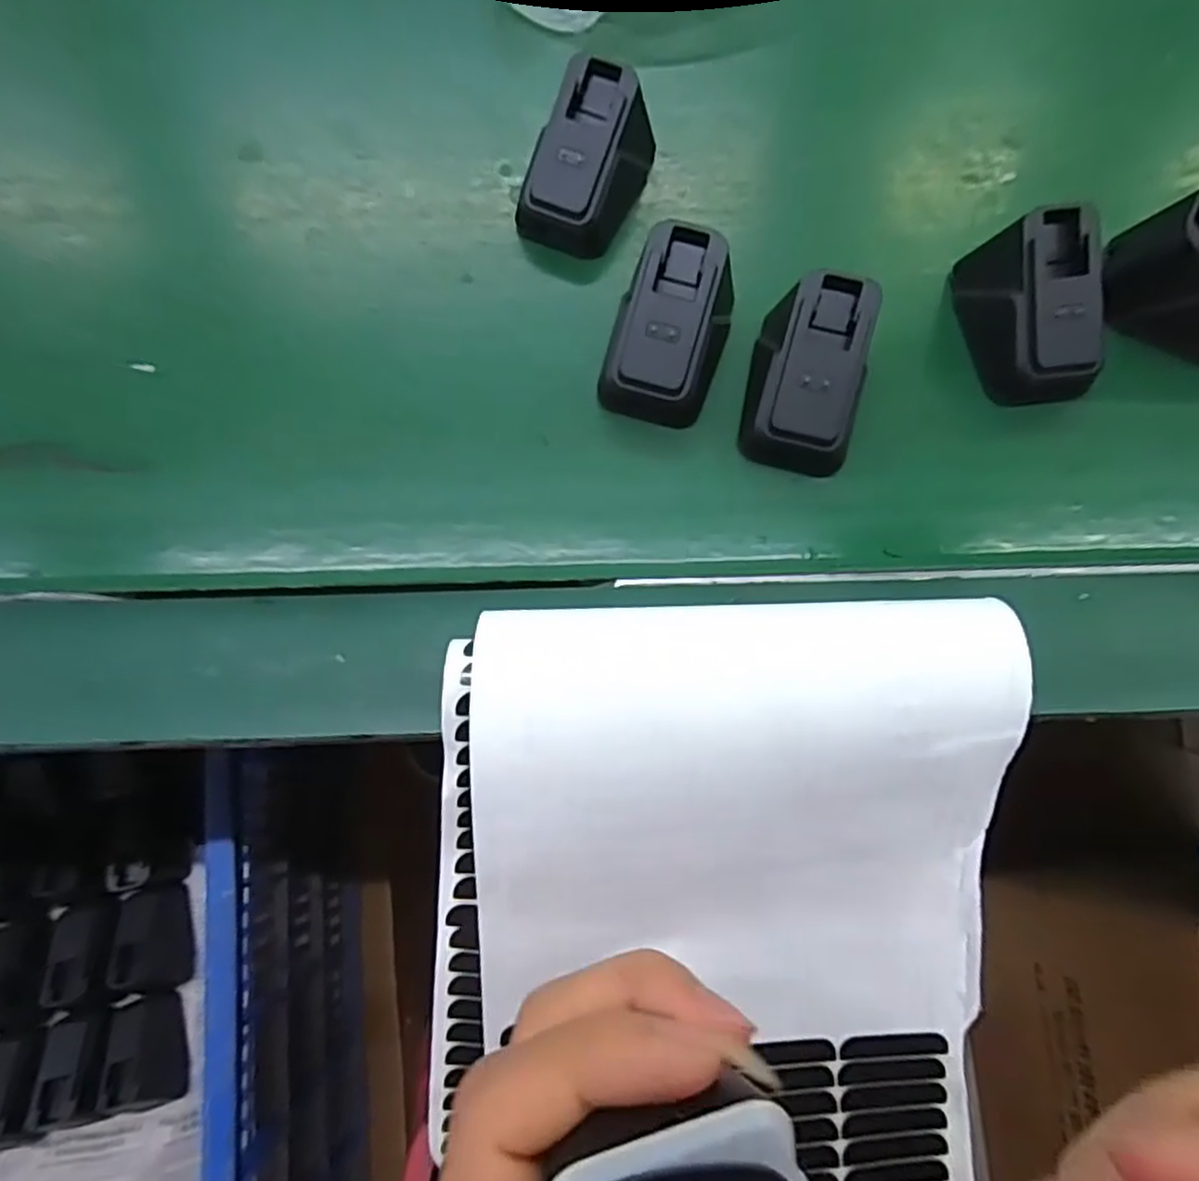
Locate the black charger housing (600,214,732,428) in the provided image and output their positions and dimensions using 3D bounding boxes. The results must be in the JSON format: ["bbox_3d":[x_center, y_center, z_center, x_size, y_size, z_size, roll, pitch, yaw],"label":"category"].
[{"bbox_3d":[0.028,-0.101,0.278,0.040,0.040,0.071,18,76,4],"label":"black charger housing"}]

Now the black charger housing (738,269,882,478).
[{"bbox_3d":[0.080,-0.080,0.273,0.043,0.040,0.063,12,75,3],"label":"black charger housing"}]

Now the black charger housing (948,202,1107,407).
[{"bbox_3d":[0.171,-0.111,0.282,0.036,0.041,0.066,-11,75,-3],"label":"black charger housing"}]

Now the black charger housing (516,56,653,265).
[{"bbox_3d":[-0.005,-0.178,0.300,0.040,0.041,0.064,21,76,5],"label":"black charger housing"}]

